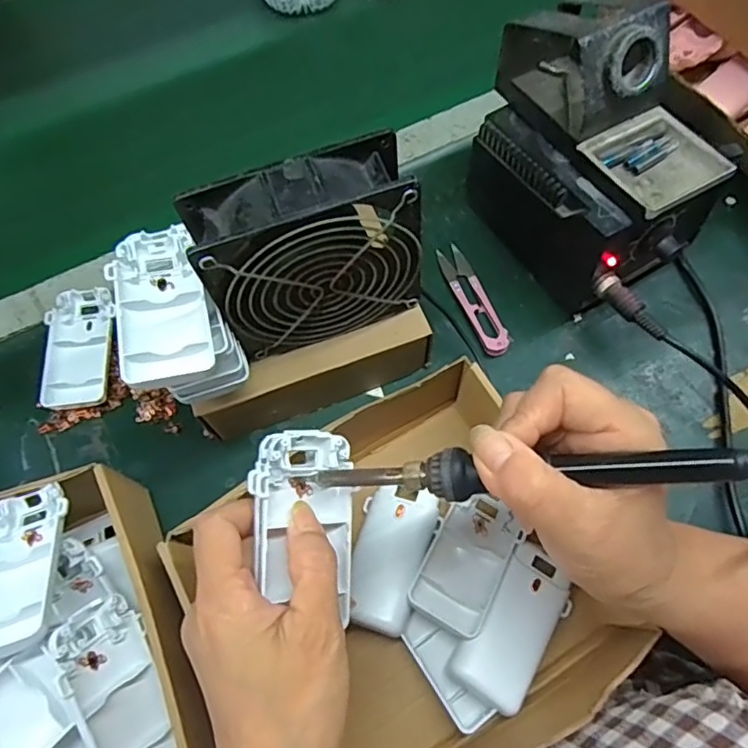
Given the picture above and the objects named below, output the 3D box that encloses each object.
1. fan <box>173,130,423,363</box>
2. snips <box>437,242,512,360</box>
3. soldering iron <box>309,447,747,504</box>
[{"bbox_3d":[-0.035,-0.066,0.331,0.117,0.114,0.043,-18,66,-7],"label":"fan"},{"bbox_3d":[0.077,-0.059,0.444,0.023,0.012,0.103,-19,66,-7],"label":"snips"},{"bbox_3d":[0.069,0.041,0.237,0.201,0.014,0.020,-5,64,17],"label":"soldering iron"}]

